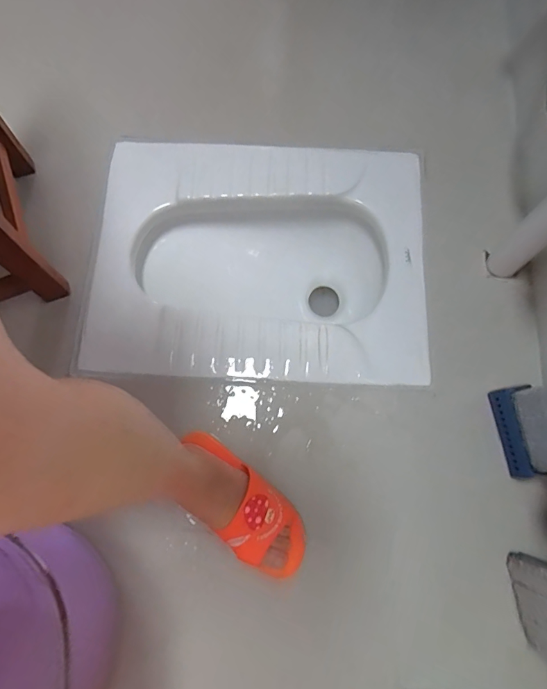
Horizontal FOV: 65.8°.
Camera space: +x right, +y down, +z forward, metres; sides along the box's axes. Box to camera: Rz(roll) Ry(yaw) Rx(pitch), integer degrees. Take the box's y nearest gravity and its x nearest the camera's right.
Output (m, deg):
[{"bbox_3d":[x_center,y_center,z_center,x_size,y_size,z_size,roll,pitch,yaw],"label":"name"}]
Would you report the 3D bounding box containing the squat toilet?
[{"bbox_3d":[-0.023,-0.134,0.782,0.555,0.229,0.402,6,74,0],"label":"squat toilet"}]

